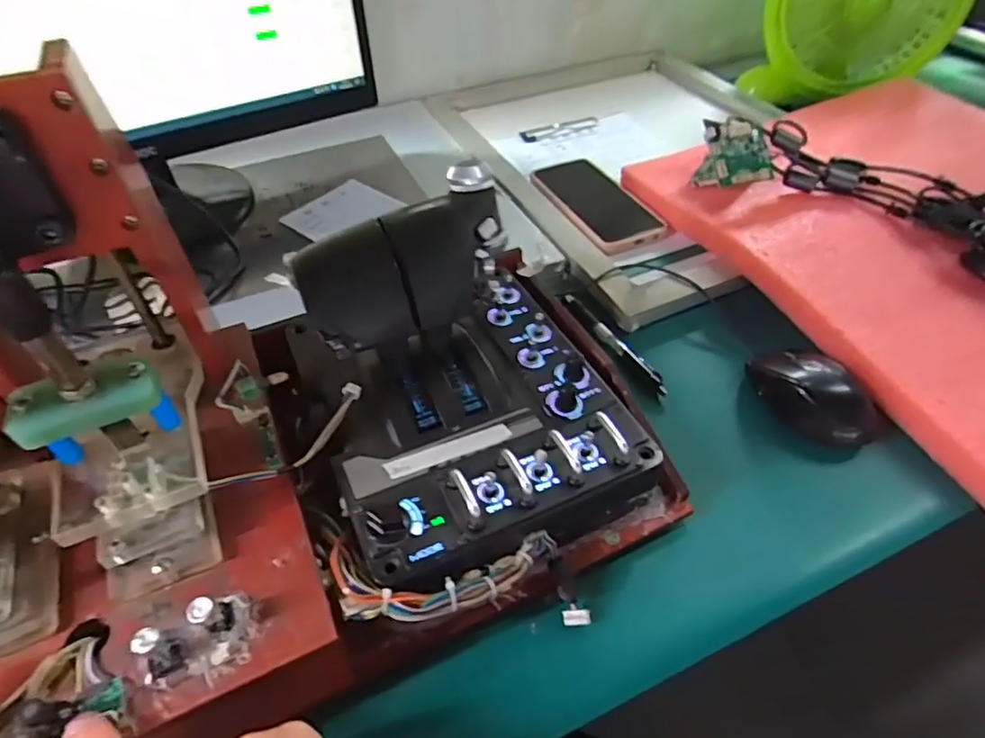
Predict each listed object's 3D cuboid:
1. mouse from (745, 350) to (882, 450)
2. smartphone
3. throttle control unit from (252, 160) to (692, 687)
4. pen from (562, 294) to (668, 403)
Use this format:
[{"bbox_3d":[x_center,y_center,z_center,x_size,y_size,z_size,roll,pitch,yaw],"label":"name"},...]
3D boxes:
[{"bbox_3d":[0.248,0.019,0.445,0.070,0.030,0.092,-18,49,-14],"label":"mouse"},{"bbox_3d":[0.109,-0.186,0.642,0.090,0.017,0.188,-18,49,-15],"label":"smartphone"},{"bbox_3d":[-0.023,0.016,0.375,0.222,0.144,0.234,-21,50,-17],"label":"throttle control unit"},{"bbox_3d":[0.105,-0.025,0.504,0.013,0.006,0.138,-25,51,-20],"label":"pen"}]

